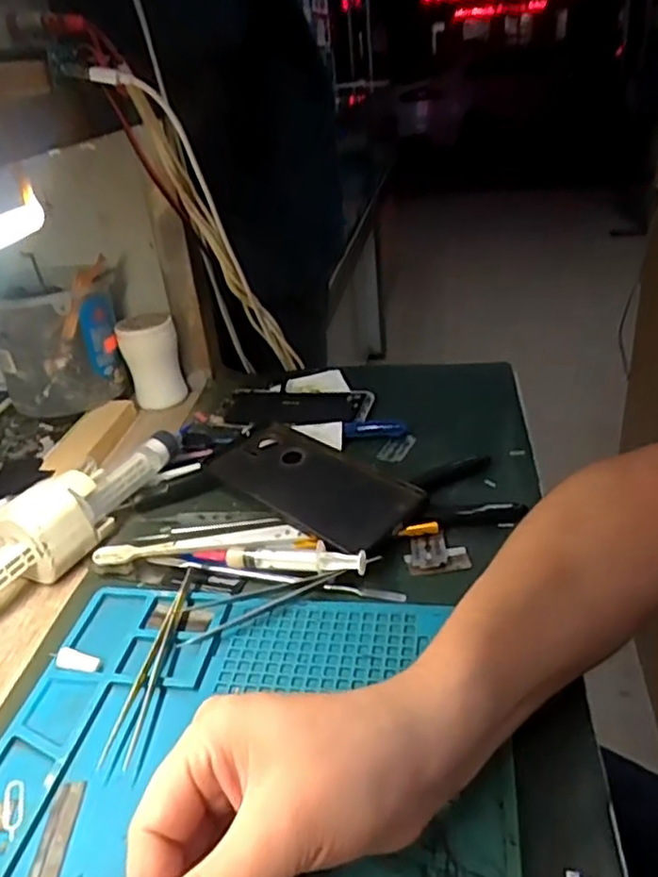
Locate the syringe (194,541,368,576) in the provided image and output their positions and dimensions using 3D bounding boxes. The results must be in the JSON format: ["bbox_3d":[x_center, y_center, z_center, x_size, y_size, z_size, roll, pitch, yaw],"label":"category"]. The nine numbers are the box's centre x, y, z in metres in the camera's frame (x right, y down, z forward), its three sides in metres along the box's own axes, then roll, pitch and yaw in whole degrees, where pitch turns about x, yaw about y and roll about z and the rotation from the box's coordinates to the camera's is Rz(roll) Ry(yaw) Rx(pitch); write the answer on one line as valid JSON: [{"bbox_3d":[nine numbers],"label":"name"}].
[{"bbox_3d":[-0.032,0.074,0.430,0.114,0.015,0.017,4,32,17],"label":"syringe"}]

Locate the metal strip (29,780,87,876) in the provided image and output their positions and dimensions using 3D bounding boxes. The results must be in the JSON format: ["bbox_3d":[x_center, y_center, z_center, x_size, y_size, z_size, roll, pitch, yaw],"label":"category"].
[{"bbox_3d":[-0.118,0.174,0.289,0.014,0.004,0.057,-6,30,0],"label":"metal strip"}]

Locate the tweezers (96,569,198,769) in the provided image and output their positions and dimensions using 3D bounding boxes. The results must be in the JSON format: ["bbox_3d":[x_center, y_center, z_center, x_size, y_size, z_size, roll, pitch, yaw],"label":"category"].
[{"bbox_3d":[-0.096,0.116,0.376,0.015,0.011,0.138,-1,31,7],"label":"tweezers"}]

